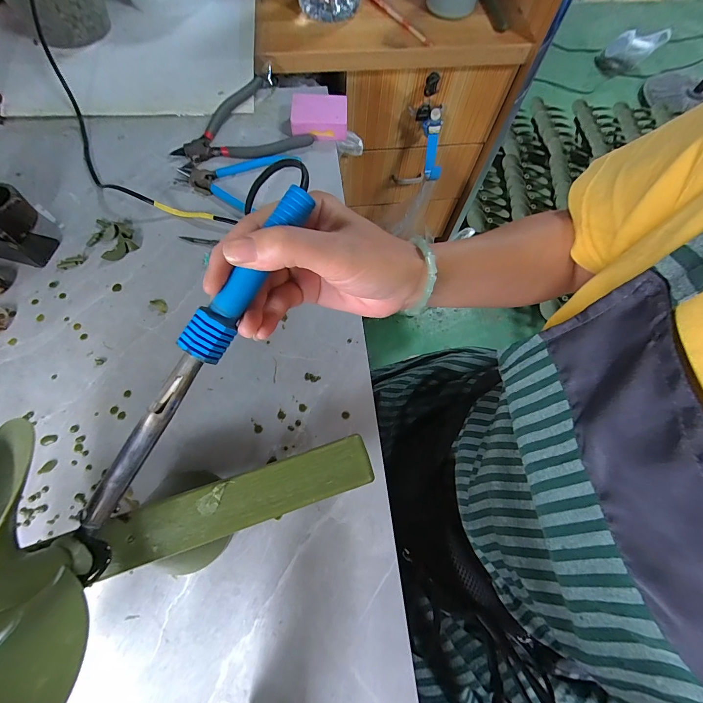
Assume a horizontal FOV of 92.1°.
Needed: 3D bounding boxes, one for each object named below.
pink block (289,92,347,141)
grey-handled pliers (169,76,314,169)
[{"bbox_3d":[-0.043,-0.319,0.462,0.073,0.028,0.059,2,69,-1],"label":"pink block"},{"bbox_3d":[-0.158,-0.298,0.458,0.163,0.011,0.143,-34,74,-14],"label":"grey-handled pliers"}]

